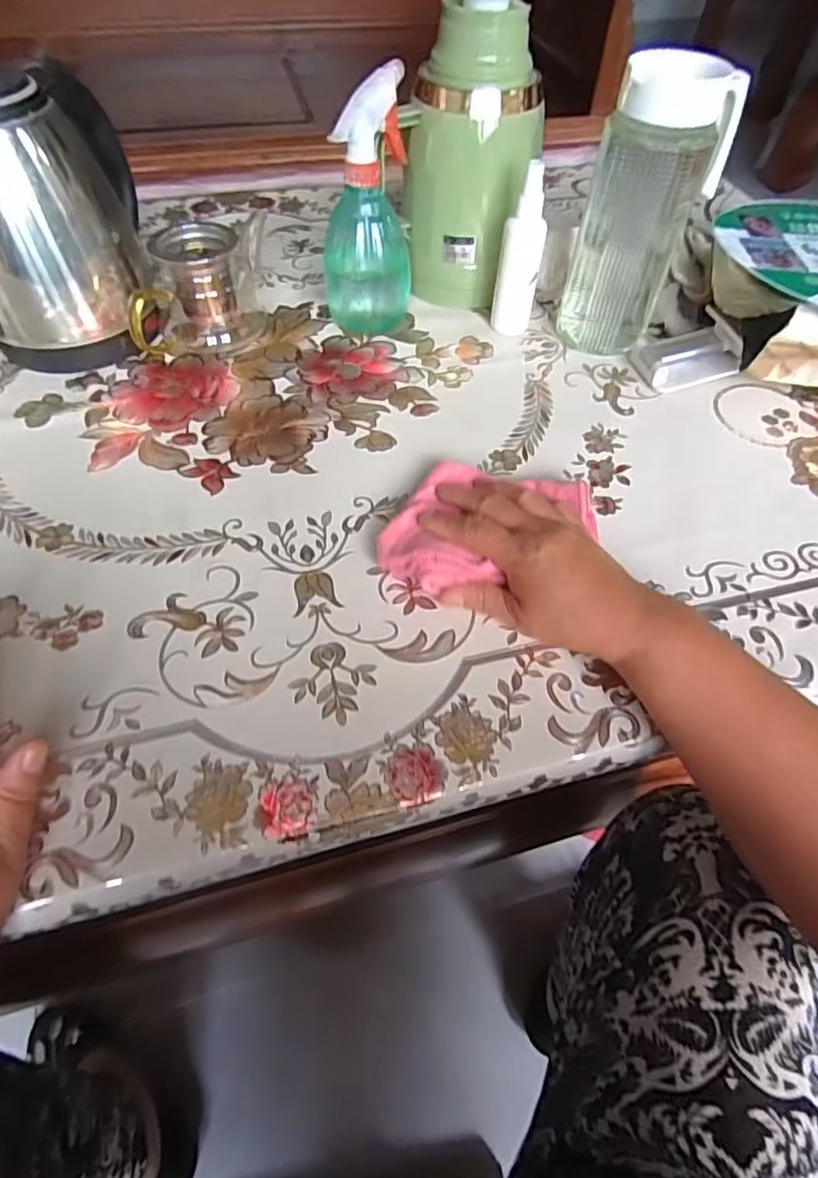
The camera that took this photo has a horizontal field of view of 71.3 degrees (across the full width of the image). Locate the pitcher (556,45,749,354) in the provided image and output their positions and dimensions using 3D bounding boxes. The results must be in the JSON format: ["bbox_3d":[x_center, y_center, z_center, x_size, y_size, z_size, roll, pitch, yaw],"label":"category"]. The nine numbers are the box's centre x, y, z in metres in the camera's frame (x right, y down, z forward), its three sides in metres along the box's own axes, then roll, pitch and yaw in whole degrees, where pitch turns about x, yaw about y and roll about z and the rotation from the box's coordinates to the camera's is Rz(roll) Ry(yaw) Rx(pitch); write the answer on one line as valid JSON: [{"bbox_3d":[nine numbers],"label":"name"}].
[{"bbox_3d":[0.197,-0.320,0.491,0.091,0.204,0.090,28,60,16],"label":"pitcher"}]

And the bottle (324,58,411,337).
[{"bbox_3d":[-0.038,-0.334,0.512,0.082,0.177,0.077,2,57,0],"label":"bottle"}]

